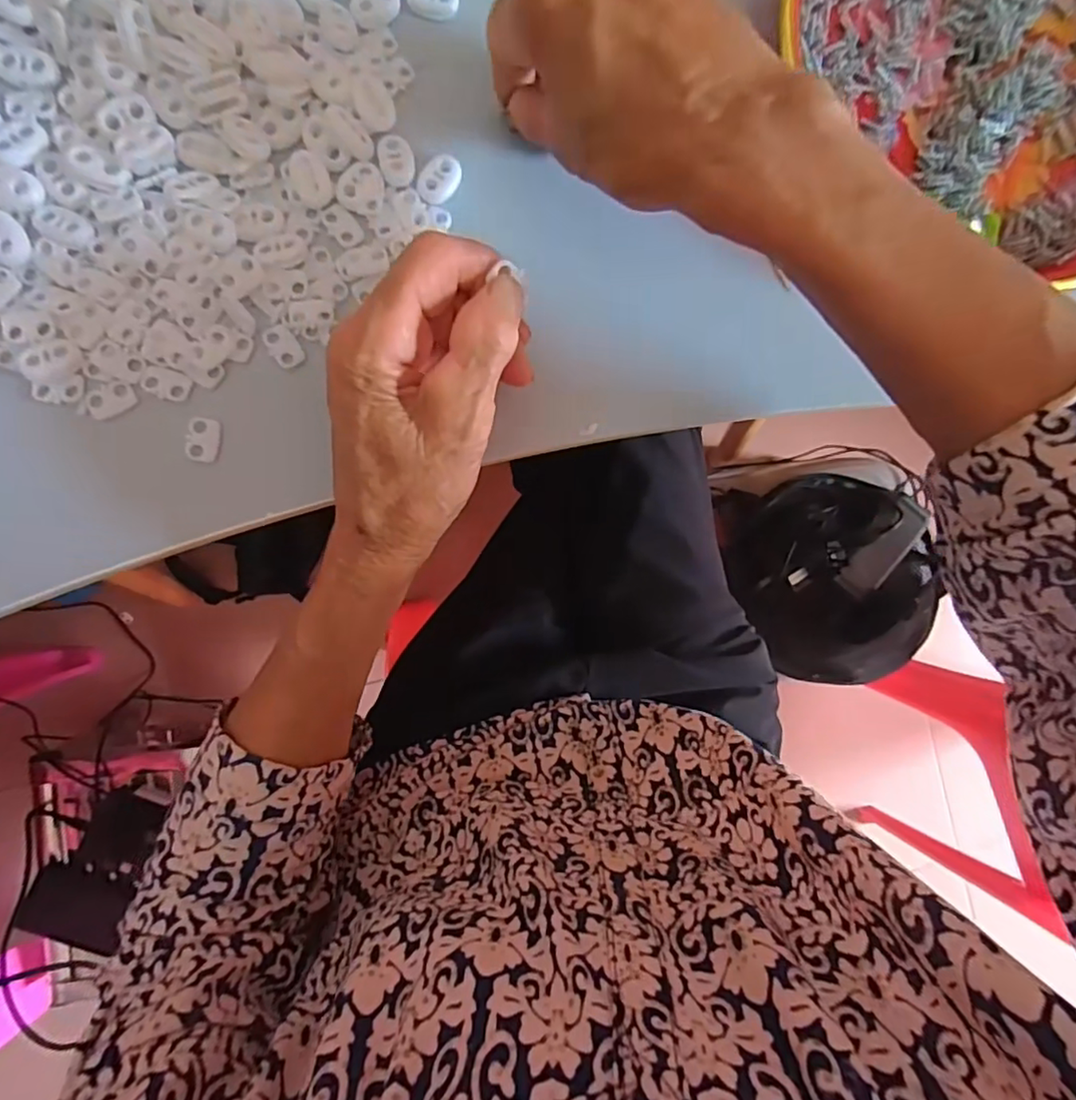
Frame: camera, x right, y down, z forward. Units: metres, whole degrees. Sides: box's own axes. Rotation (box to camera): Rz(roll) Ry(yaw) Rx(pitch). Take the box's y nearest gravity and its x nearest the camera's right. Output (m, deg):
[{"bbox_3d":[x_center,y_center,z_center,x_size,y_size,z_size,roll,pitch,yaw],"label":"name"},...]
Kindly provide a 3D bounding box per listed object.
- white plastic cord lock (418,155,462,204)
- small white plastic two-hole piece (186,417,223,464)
[{"bbox_3d":[-0.043,-0.162,0.262,0.015,0.004,0.022,36,87,-7],"label":"white plastic cord lock"},{"bbox_3d":[-0.140,-0.046,0.250,0.011,0.007,0.018,9,90,-8],"label":"small white plastic two-hole piece"}]

